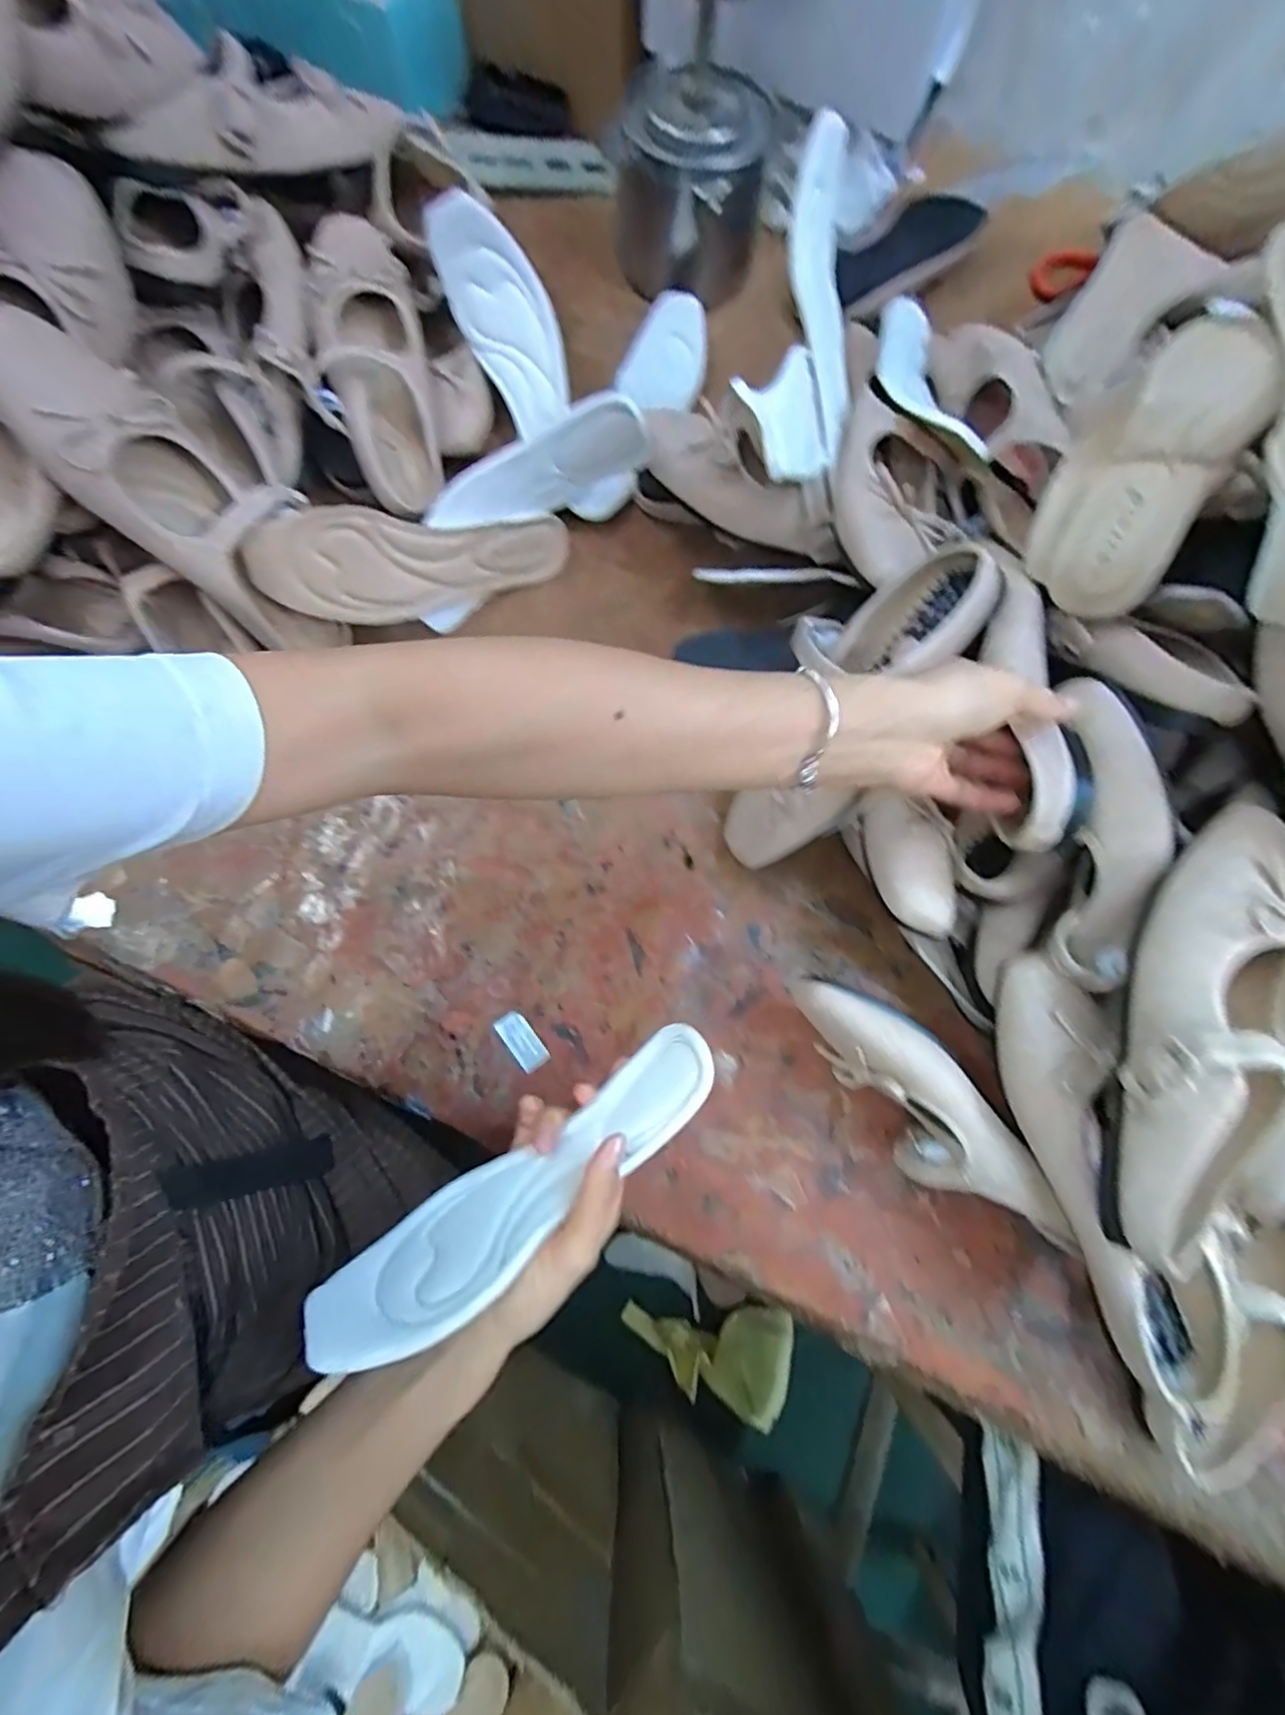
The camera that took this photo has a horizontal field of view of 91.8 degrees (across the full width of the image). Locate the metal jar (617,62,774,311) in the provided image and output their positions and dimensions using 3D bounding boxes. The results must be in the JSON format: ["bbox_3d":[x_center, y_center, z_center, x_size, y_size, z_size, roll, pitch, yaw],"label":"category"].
[{"bbox_3d":[0.040,-0.608,0.574,0.130,0.128,0.106,40,78,8],"label":"metal jar"}]

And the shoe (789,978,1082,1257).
[{"bbox_3d":[0.171,0.161,0.396,0.053,0.094,0.211,-39,79,-10],"label":"shoe"}]

